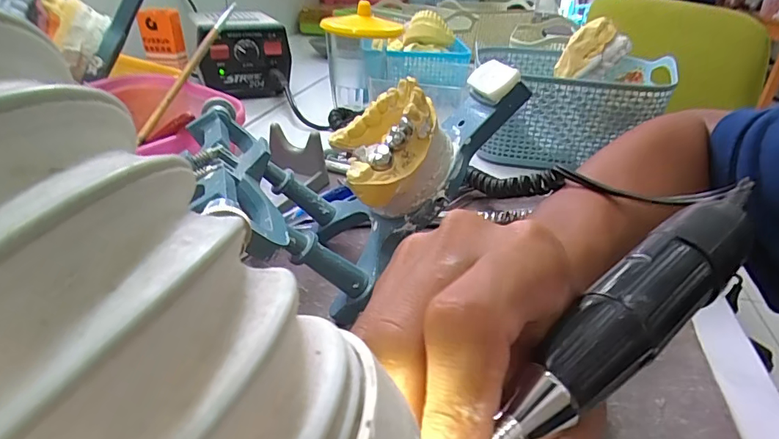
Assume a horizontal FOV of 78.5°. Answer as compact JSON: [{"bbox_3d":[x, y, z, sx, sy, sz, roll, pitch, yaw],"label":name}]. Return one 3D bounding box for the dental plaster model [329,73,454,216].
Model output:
[{"bbox_3d":[-0.001,-0.033,0.244,0.065,0.042,0.060,-57,31,-12],"label":"dental plaster model"}]

